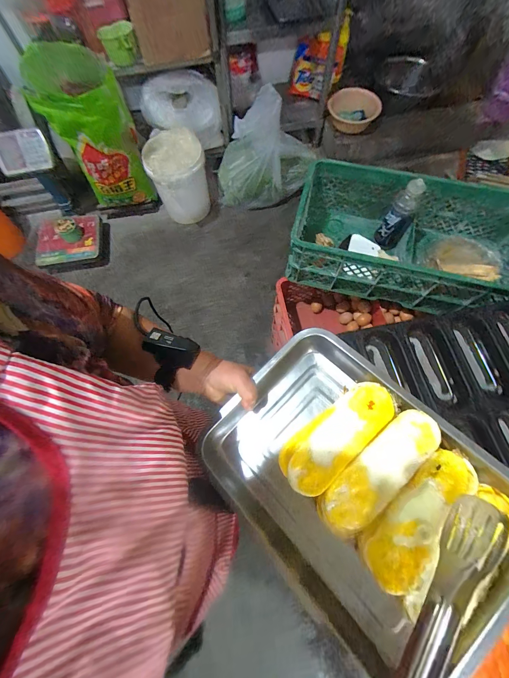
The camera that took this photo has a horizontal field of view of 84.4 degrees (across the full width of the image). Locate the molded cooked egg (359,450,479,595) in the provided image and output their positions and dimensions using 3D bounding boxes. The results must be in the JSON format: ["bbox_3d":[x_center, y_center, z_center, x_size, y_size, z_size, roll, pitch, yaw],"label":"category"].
[{"bbox_3d":[0.177,0.189,0.298,0.152,0.014,0.058,-42,74,-12],"label":"molded cooked egg"}]

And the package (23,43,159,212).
[{"bbox_3d":[-0.727,-0.951,1.323,0.341,0.568,0.330,-25,71,-7],"label":"package"}]

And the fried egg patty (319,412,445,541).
[{"bbox_3d":[0.141,0.146,0.312,0.163,0.019,0.050,-39,73,-11],"label":"fried egg patty"}]

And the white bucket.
[{"bbox_3d":[-0.394,-0.843,1.507,0.275,0.411,0.273,-1,70,2],"label":"white bucket"}]

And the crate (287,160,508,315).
[{"bbox_3d":[0.462,-0.287,0.839,0.664,0.187,0.361,17,72,8],"label":"crate"}]

